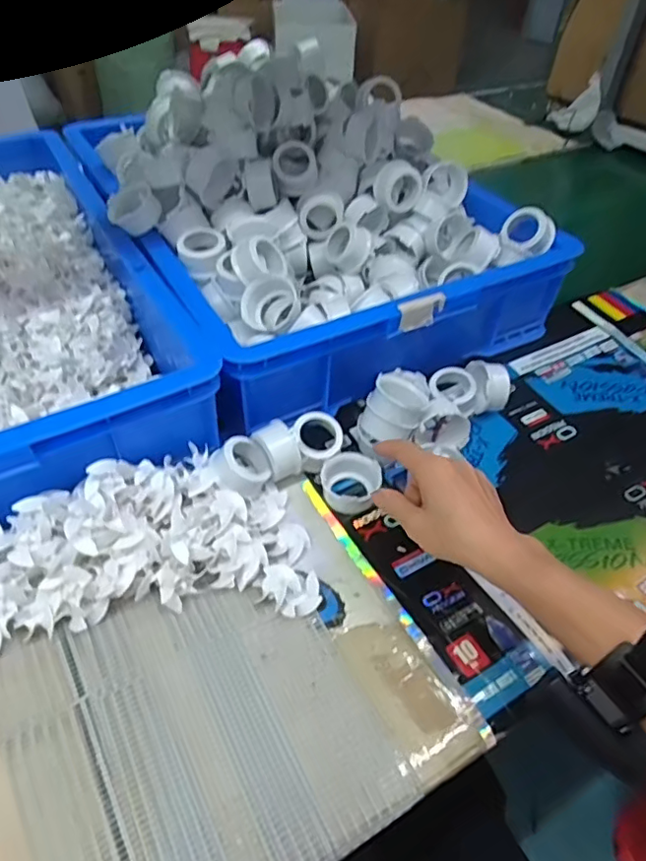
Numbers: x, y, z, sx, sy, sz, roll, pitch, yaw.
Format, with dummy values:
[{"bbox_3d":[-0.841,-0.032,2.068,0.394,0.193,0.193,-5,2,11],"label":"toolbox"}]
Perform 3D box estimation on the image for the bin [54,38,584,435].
[{"bbox_3d":[-0.027,-0.273,0.663,0.407,0.197,0.489,-24,52,-24],"label":"bin"}]

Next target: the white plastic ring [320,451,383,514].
[{"bbox_3d":[0.025,0.047,0.520,0.051,0.031,0.047,2,46,-2],"label":"white plastic ring"}]

